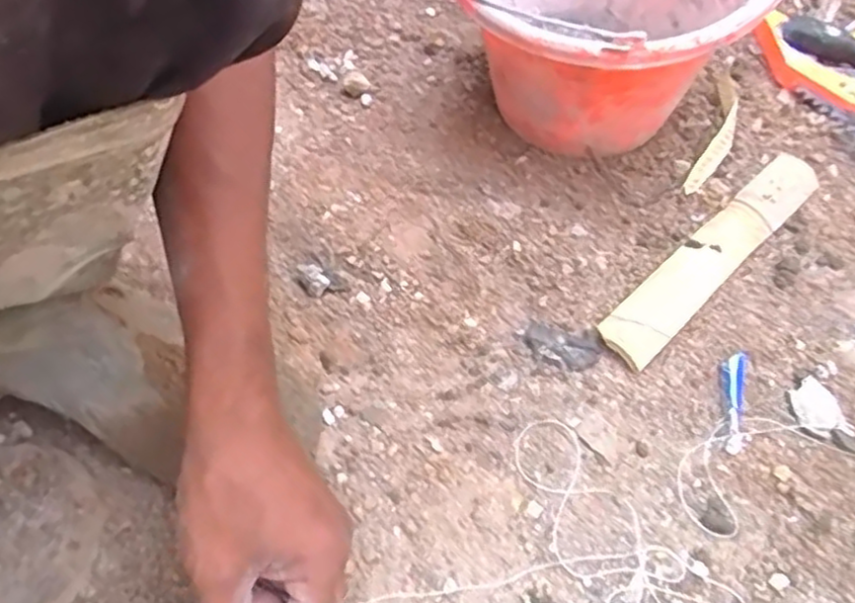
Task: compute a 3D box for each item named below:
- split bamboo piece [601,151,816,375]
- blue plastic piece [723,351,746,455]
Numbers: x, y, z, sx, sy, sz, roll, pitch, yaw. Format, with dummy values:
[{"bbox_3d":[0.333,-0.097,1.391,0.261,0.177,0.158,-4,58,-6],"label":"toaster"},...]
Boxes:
[{"bbox_3d":[0.227,-0.041,0.543,0.256,0.019,0.044,-37,66,-24],"label":"split bamboo piece"},{"bbox_3d":[0.211,0.067,0.477,0.015,0.011,0.072,12,57,4],"label":"blue plastic piece"}]

